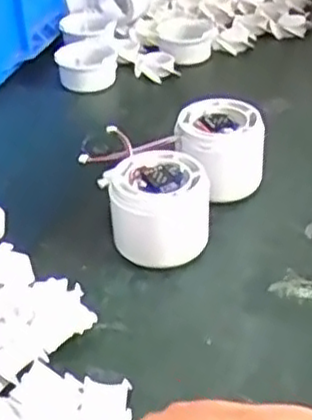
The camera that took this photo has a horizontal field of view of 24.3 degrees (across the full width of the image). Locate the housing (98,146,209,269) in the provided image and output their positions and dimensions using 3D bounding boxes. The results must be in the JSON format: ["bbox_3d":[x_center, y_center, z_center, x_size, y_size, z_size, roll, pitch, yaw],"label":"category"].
[{"bbox_3d":[0.000,-0.002,0.440,0.061,0.049,0.057,-2,36,1],"label":"housing"}]

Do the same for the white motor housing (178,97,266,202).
[{"bbox_3d":[0.044,-0.041,0.494,0.058,0.055,0.058,3,36,6],"label":"white motor housing"}]

